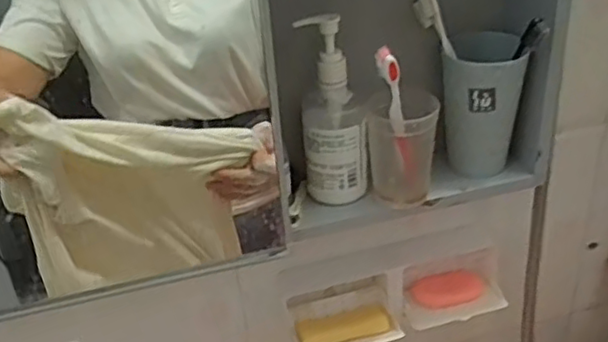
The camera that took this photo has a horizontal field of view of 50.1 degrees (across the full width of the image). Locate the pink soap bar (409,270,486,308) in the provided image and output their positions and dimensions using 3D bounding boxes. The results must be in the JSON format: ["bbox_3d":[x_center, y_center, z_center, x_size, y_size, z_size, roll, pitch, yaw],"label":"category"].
[{"bbox_3d":[0.171,0.139,0.779,0.086,0.016,0.055,-10,31,-9],"label":"pink soap bar"}]

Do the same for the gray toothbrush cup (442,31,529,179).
[{"bbox_3d":[0.175,-0.064,0.642,0.073,0.130,0.066,6,32,17],"label":"gray toothbrush cup"}]

